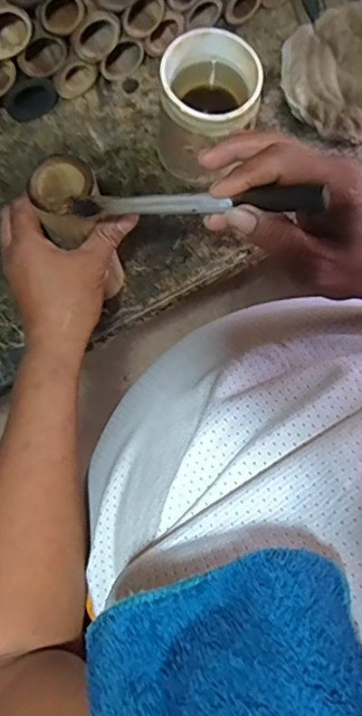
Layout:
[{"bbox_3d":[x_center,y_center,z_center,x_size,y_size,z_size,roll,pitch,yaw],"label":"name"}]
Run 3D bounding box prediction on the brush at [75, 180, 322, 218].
[{"bbox_3d":[0.000,-0.099,0.347,0.182,0.014,0.012,7,77,30],"label":"brush"}]

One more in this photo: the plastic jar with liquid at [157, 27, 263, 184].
[{"bbox_3d":[0.029,-0.252,0.549,0.093,0.101,0.094,0,78,0],"label":"plastic jar with liquid"}]

